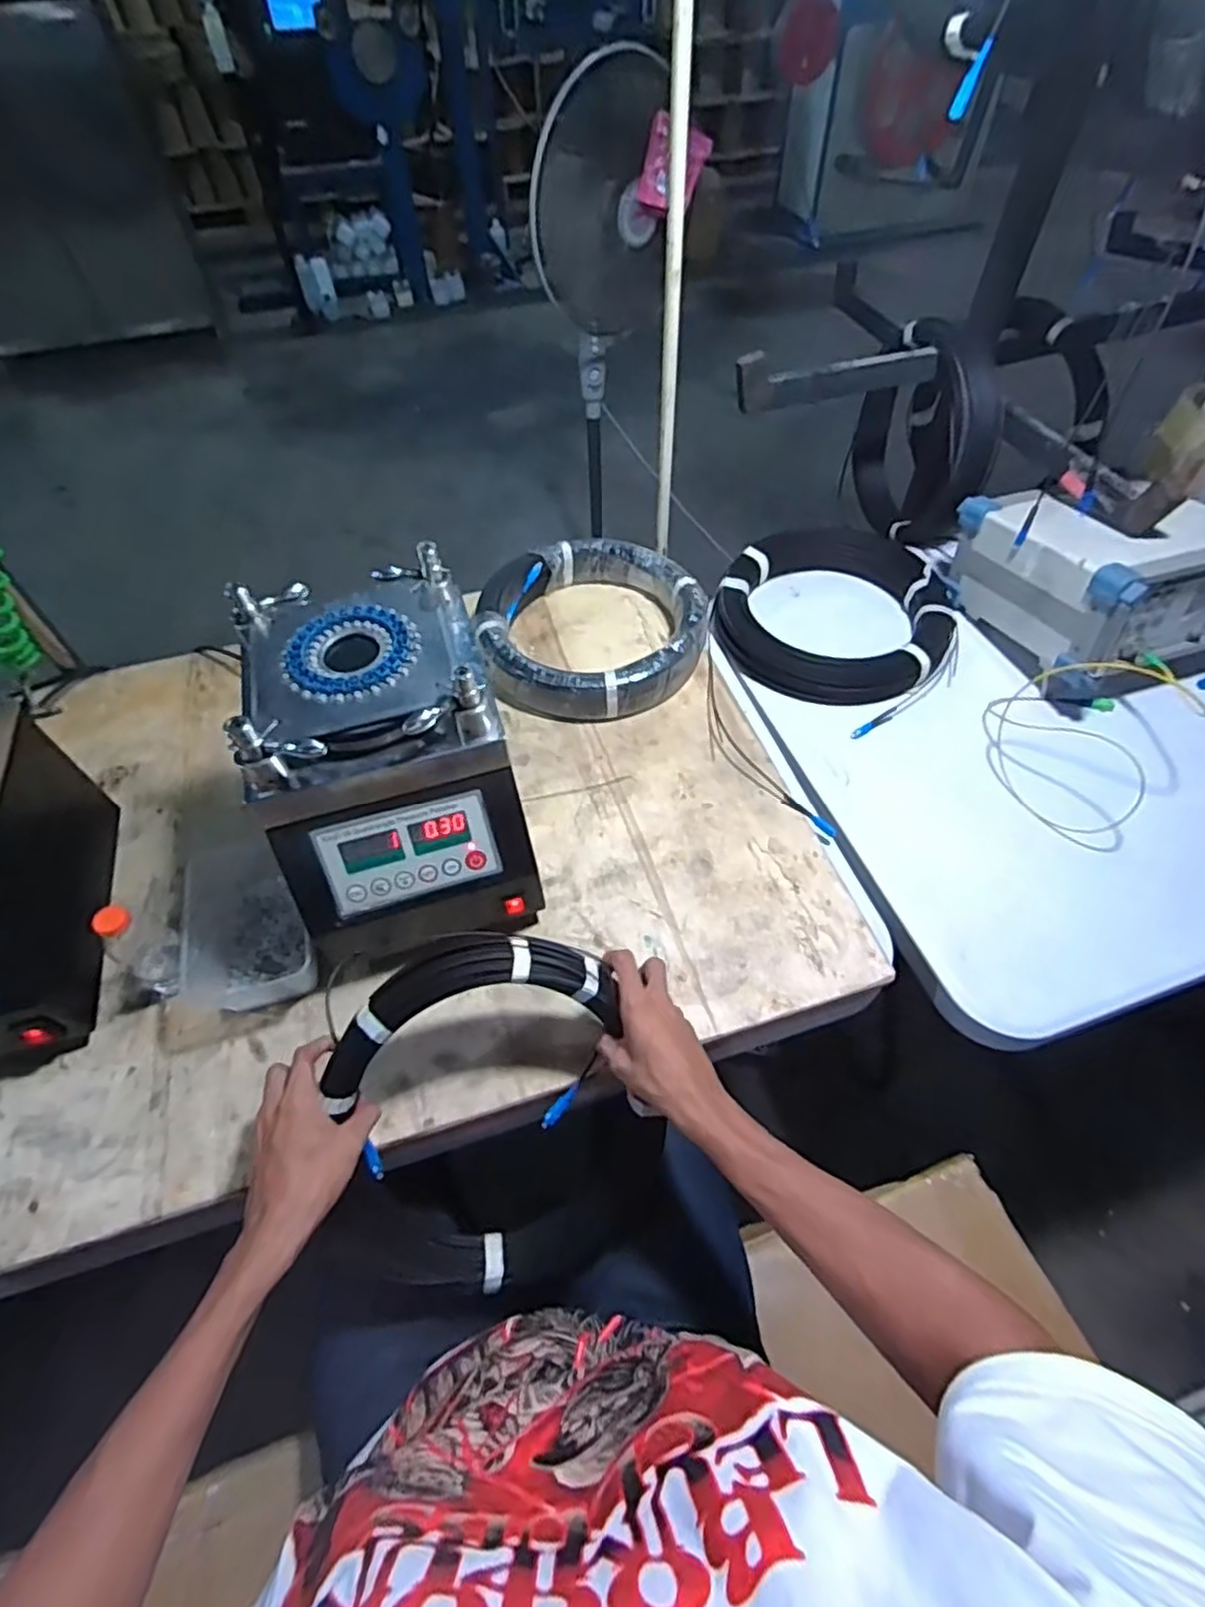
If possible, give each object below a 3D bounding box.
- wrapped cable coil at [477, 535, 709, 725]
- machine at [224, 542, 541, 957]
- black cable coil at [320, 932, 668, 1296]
[{"bbox_3d":[-0.011,-0.247,0.976,0.309,0.070,0.301,-1,55,2],"label":"wrapped cable coil"},{"bbox_3d":[-0.200,-0.028,0.695,0.216,0.287,0.277,-12,56,-6],"label":"machine"},{"bbox_3d":[-0.108,0.272,0.603,0.286,0.042,0.299,-1,95,-10],"label":"black cable coil"}]

